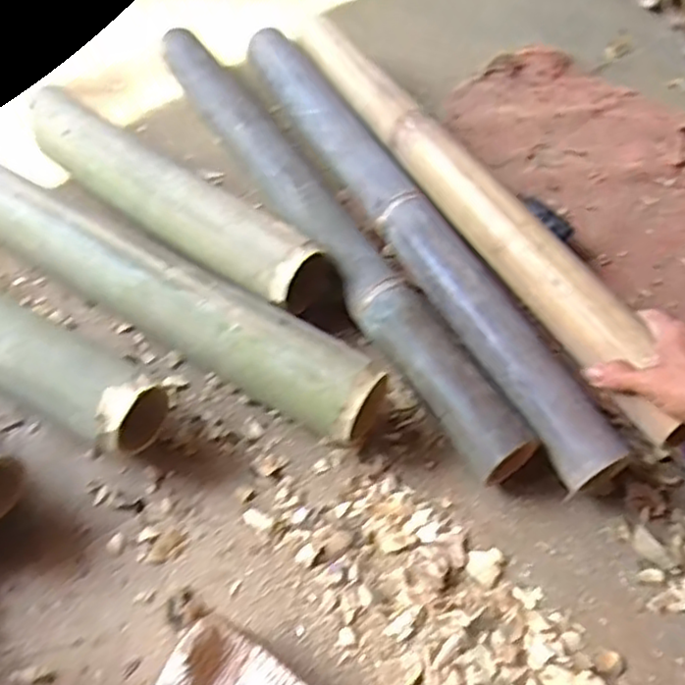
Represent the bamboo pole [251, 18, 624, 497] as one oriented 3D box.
[{"bbox_3d":[0.060,-0.122,0.707,0.063,0.056,0.622,-23,60,-18],"label":"bamboo pole"}]

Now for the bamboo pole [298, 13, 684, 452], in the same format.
[{"bbox_3d":[0.111,-0.155,0.680,0.052,0.052,0.621,-21,55,-17],"label":"bamboo pole"}]

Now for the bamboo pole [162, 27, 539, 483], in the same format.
[{"bbox_3d":[-0.030,-0.124,0.712,0.056,0.057,0.635,-26,61,-20],"label":"bamboo pole"}]

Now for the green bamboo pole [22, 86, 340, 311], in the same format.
[{"bbox_3d":[-0.179,-0.144,0.705,0.366,0.074,0.070,33,60,18],"label":"green bamboo pole"}]

